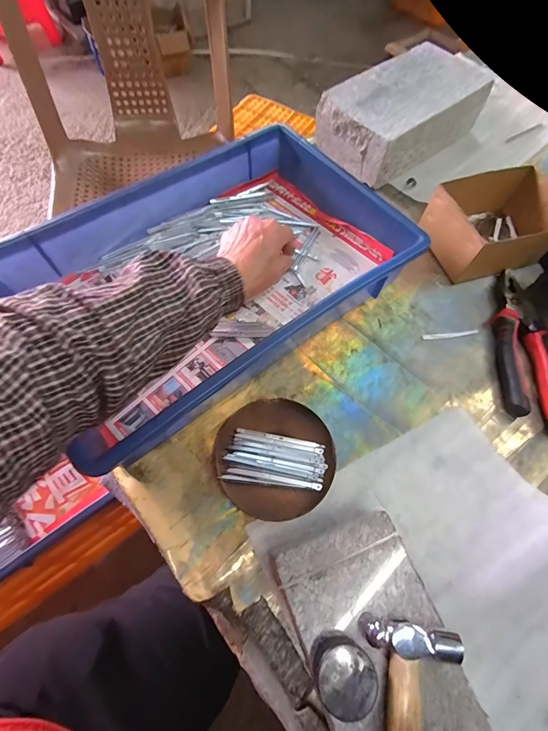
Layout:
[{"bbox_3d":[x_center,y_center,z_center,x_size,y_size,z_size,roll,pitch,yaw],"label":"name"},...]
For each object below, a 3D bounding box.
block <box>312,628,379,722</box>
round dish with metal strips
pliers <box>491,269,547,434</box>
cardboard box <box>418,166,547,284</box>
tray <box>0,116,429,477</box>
[{"bbox_3d":[0.044,0.200,0.227,0.039,0.022,0.036,1,65,-2],"label":"block"},{"bbox_3d":[0.002,0.090,0.349,0.113,0.017,0.112,1,65,-2],"label":"round dish with metal strips"},{"bbox_3d":[0.299,-0.020,0.415,0.071,0.028,0.203,7,65,1],"label":"pliers"},{"bbox_3d":[0.306,-0.189,0.474,0.179,0.081,0.113,-15,66,-9],"label":"cardboard box"},{"bbox_3d":[-0.067,-0.112,0.413,0.411,0.079,0.279,-34,70,-19],"label":"tray"}]

